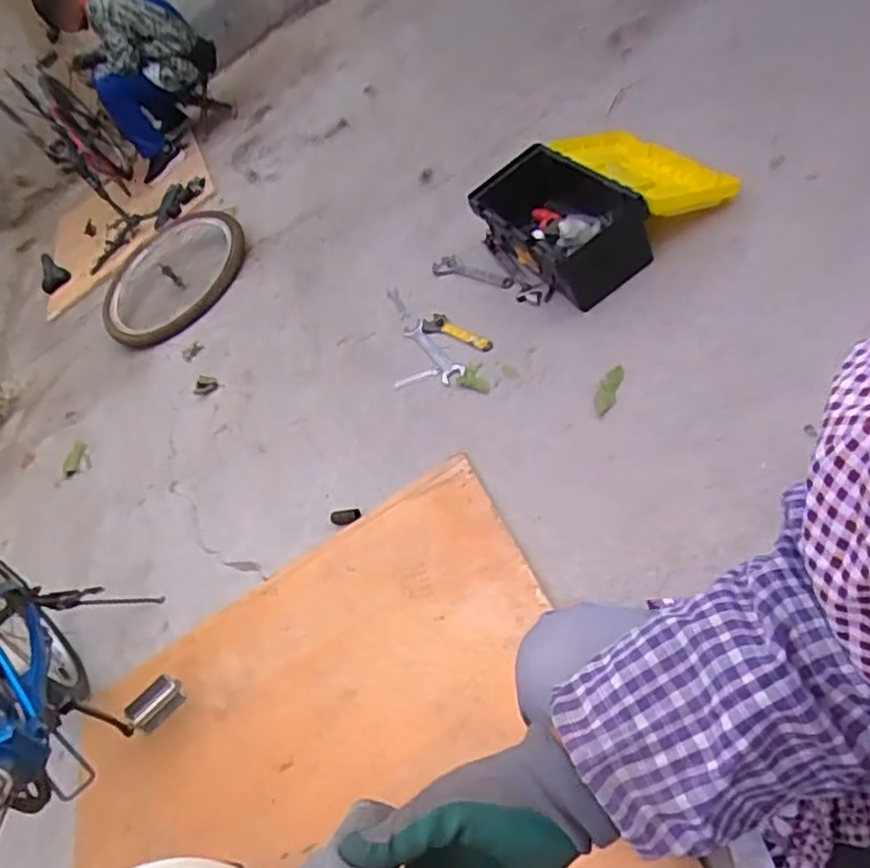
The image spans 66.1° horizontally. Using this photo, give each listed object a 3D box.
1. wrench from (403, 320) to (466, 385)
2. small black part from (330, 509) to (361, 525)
[{"bbox_3d":[-0.006,-0.201,1.620,0.010,0.058,0.275,32,15,-42],"label":"wrench"},{"bbox_3d":[-0.188,0.173,1.395,0.070,0.015,0.033,-10,38,17],"label":"small black part"}]

